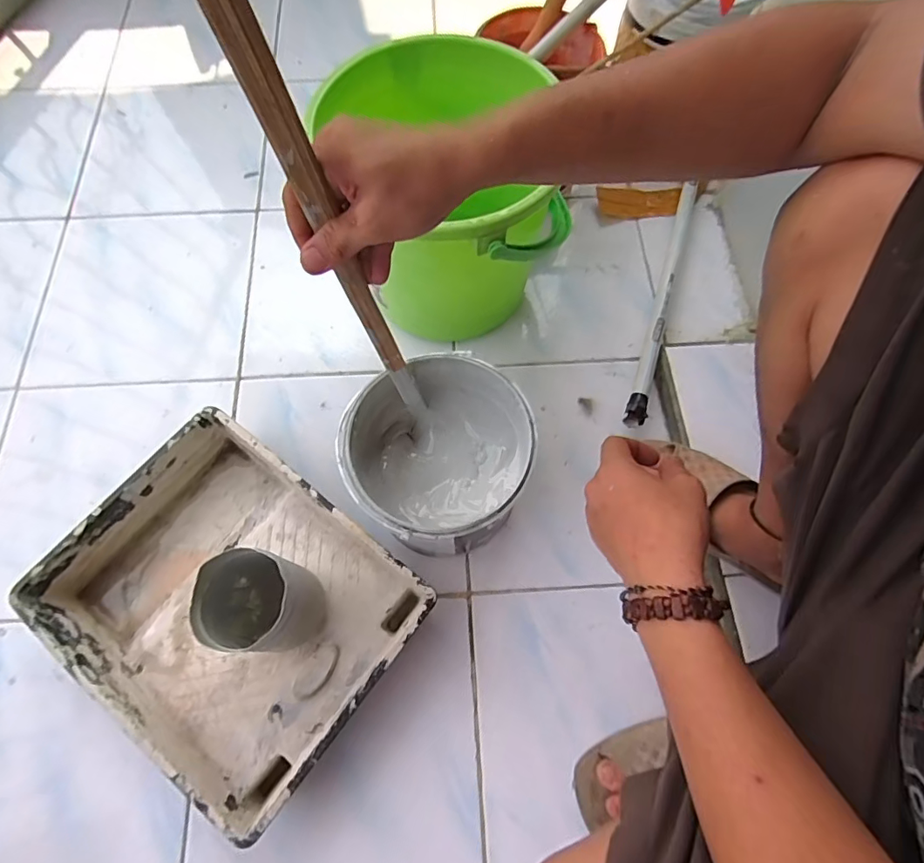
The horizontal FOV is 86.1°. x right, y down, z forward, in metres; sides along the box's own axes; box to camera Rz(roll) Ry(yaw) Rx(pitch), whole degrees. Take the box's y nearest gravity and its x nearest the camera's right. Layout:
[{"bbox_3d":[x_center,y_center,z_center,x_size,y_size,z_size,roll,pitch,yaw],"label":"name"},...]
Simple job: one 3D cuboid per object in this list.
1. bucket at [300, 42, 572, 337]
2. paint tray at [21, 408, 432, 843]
[{"bbox_3d":[-0.021,-0.260,0.611,0.246,0.250,0.270,0,69,1],"label":"bucket"},{"bbox_3d":[-0.245,0.180,0.542,0.354,0.075,0.277,36,74,14],"label":"paint tray"}]

